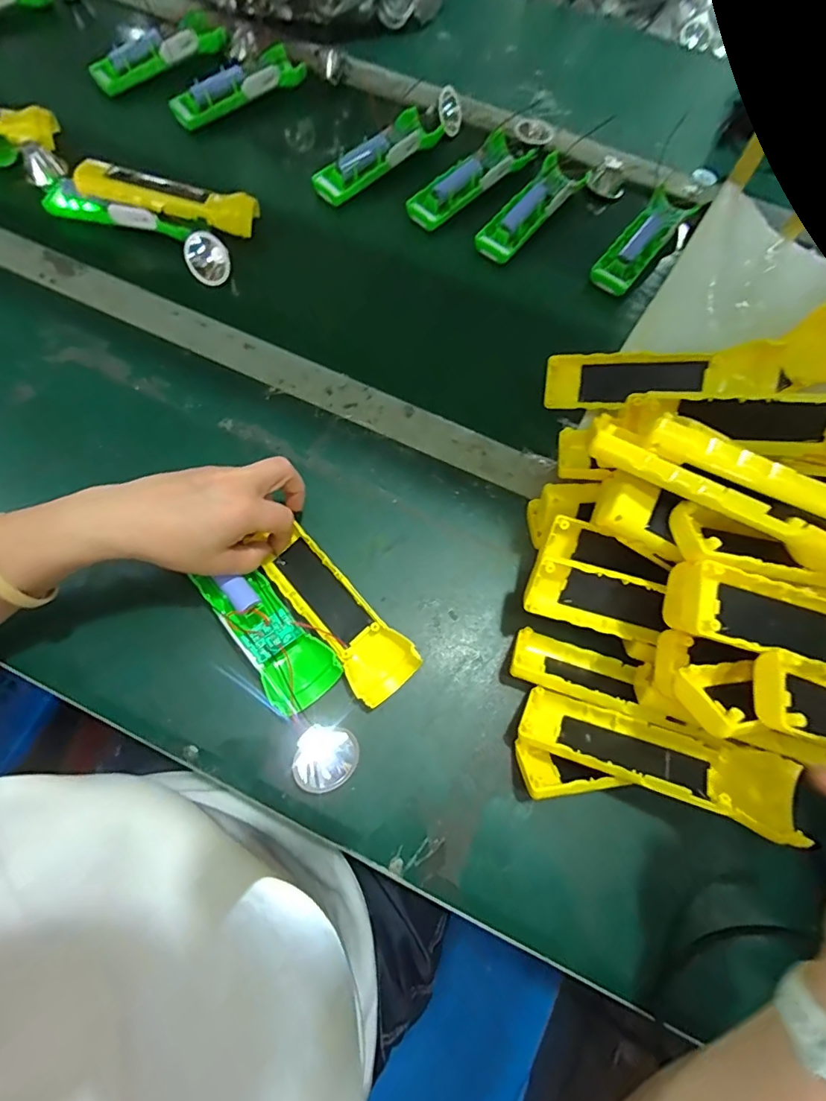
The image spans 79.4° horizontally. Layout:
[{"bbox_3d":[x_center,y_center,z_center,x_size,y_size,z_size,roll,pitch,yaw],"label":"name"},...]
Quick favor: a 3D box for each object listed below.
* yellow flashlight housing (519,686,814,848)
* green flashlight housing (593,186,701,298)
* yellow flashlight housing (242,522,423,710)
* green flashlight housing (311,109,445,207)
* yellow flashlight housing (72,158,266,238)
[{"bbox_3d":[0.153,0.131,0.320,0.160,0.031,0.043,14,70,20],"label":"yellow flashlight housing"},{"bbox_3d":[0.246,-0.332,0.528,0.045,0.025,0.147,37,74,11],"label":"green flashlight housing"},{"bbox_3d":[-0.056,0.047,0.369,0.047,0.023,0.136,-39,74,-14],"label":"yellow flashlight housing"},{"bbox_3d":[-0.038,-0.439,0.554,0.046,0.029,0.156,43,75,12],"label":"green flashlight housing"},{"bbox_3d":[-0.243,-0.350,0.494,0.163,0.036,0.043,7,70,1],"label":"yellow flashlight housing"}]

